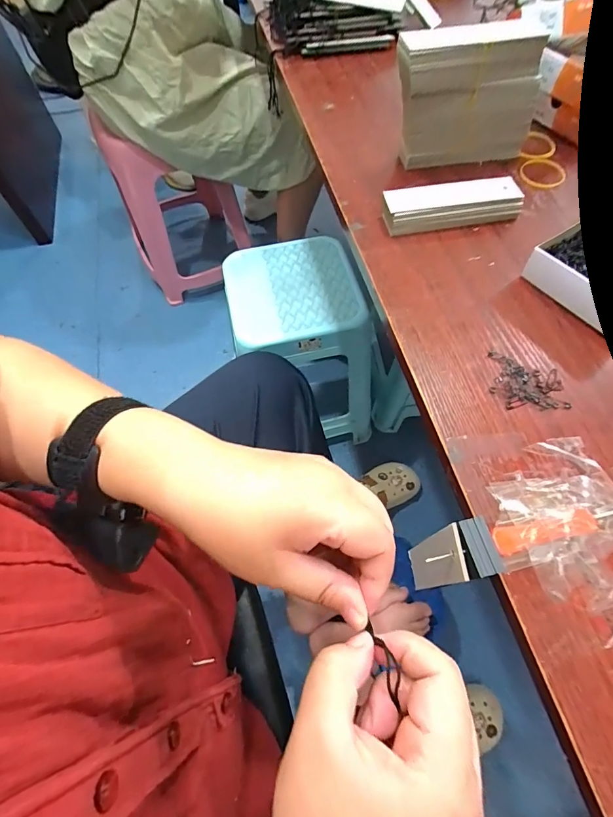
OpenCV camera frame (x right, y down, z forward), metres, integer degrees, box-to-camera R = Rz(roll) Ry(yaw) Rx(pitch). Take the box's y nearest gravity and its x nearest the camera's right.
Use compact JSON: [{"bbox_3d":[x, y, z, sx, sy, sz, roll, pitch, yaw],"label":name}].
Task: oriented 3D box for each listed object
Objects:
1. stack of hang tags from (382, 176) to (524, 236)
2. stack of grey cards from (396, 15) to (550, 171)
[{"bbox_3d":[0.138,-0.189,0.360,0.126,0.026,0.035,-9,62,-3],"label":"stack of hang tags"},{"bbox_3d":[0.154,-0.295,0.370,0.134,0.111,0.039,-8,62,-3],"label":"stack of grey cards"}]

